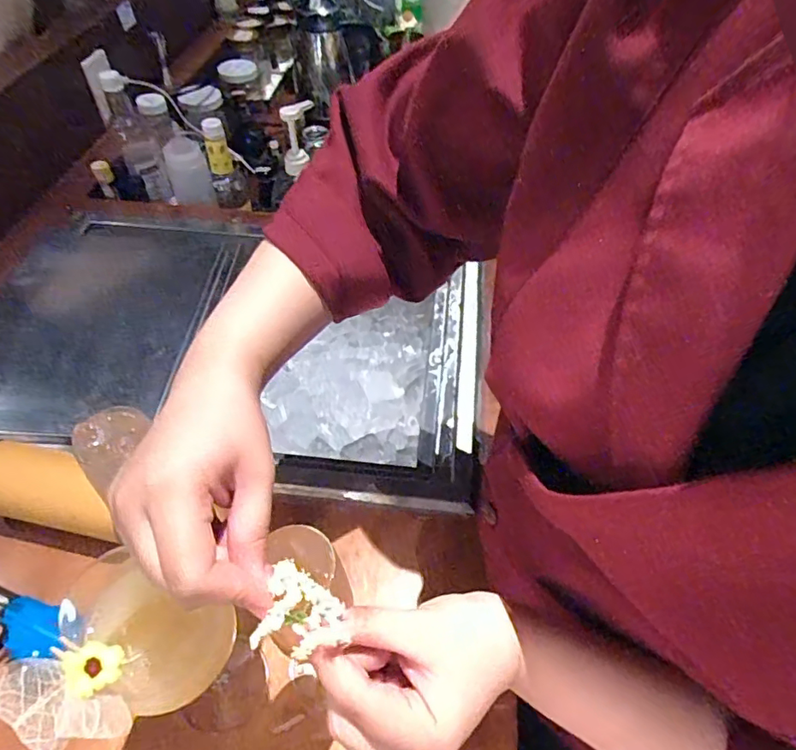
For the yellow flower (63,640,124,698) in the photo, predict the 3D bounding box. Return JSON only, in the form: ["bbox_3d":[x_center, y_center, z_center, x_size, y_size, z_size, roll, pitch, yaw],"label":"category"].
[{"bbox_3d":[-0.145,0.139,0.256,0.025,0.004,0.023,-3,47,-51],"label":"yellow flower"}]

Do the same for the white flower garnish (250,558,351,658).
[{"bbox_3d":[-0.043,0.109,0.250,0.040,0.013,0.039,9,53,7],"label":"white flower garnish"}]

